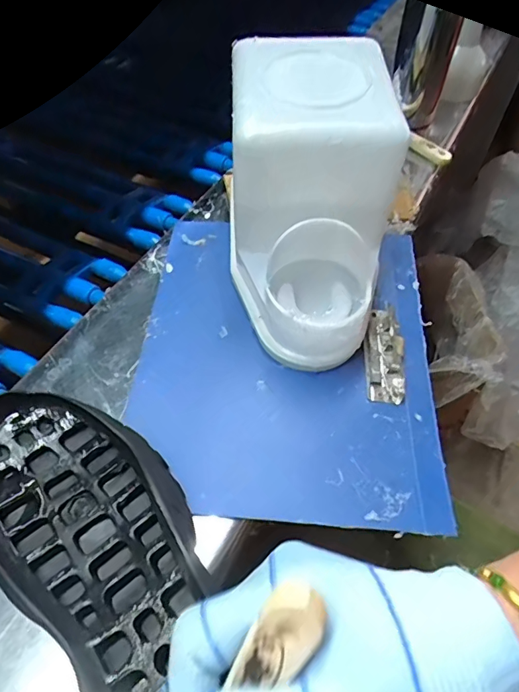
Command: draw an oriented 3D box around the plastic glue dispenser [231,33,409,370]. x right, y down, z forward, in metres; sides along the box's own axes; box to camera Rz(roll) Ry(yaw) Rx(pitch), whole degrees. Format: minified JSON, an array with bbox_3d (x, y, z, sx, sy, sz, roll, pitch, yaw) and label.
[{"bbox_3d":[0.042,-0.121,0.405,0.134,0.172,0.233,3,54,1],"label":"plastic glue dispenser"}]

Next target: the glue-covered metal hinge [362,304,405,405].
[{"bbox_3d":[0.109,0.005,0.414,0.033,0.012,0.092,4,54,2],"label":"glue-covered metal hinge"}]

